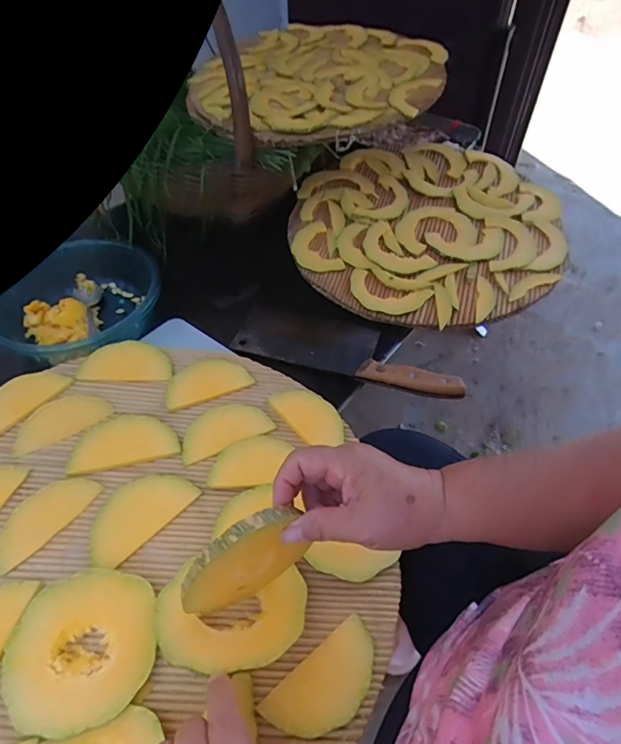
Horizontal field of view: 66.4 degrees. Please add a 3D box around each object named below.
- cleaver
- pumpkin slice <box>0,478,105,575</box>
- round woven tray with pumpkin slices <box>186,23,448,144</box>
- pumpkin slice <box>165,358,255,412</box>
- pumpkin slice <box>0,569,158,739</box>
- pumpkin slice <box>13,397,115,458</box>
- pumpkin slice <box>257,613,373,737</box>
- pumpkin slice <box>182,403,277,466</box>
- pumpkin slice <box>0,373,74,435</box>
[{"bbox_3d":[0.050,-0.036,0.639,0.305,0.019,0.098,13,51,14],"label":"cleaver"},{"bbox_3d":[-0.234,0.126,0.418,0.043,0.009,0.092,28,56,24],"label":"pumpkin slice"},{"bbox_3d":[0.012,-0.503,0.809,0.402,0.041,0.413,-1,49,1],"label":"round woven tray with pumpkin slices"},{"bbox_3d":[-0.116,0.009,0.526,0.092,0.012,0.052,-23,52,-17],"label":"pumpkin slice"},{"bbox_3d":[-0.172,0.208,0.359,0.103,0.015,0.105,-1,49,1],"label":"pumpkin slice"},{"bbox_3d":[-0.251,0.048,0.476,0.090,0.013,0.045,-35,56,-25],"label":"pumpkin slice"},{"bbox_3d":[0.015,0.239,0.363,0.096,0.010,0.049,-34,56,-24],"label":"pumpkin slice"},{"bbox_3d":[-0.092,0.058,0.496,0.095,0.013,0.050,-26,53,-19],"label":"pumpkin slice"},{"bbox_3d":[-0.296,0.026,0.482,0.045,0.013,0.095,30,56,25],"label":"pumpkin slice"}]

